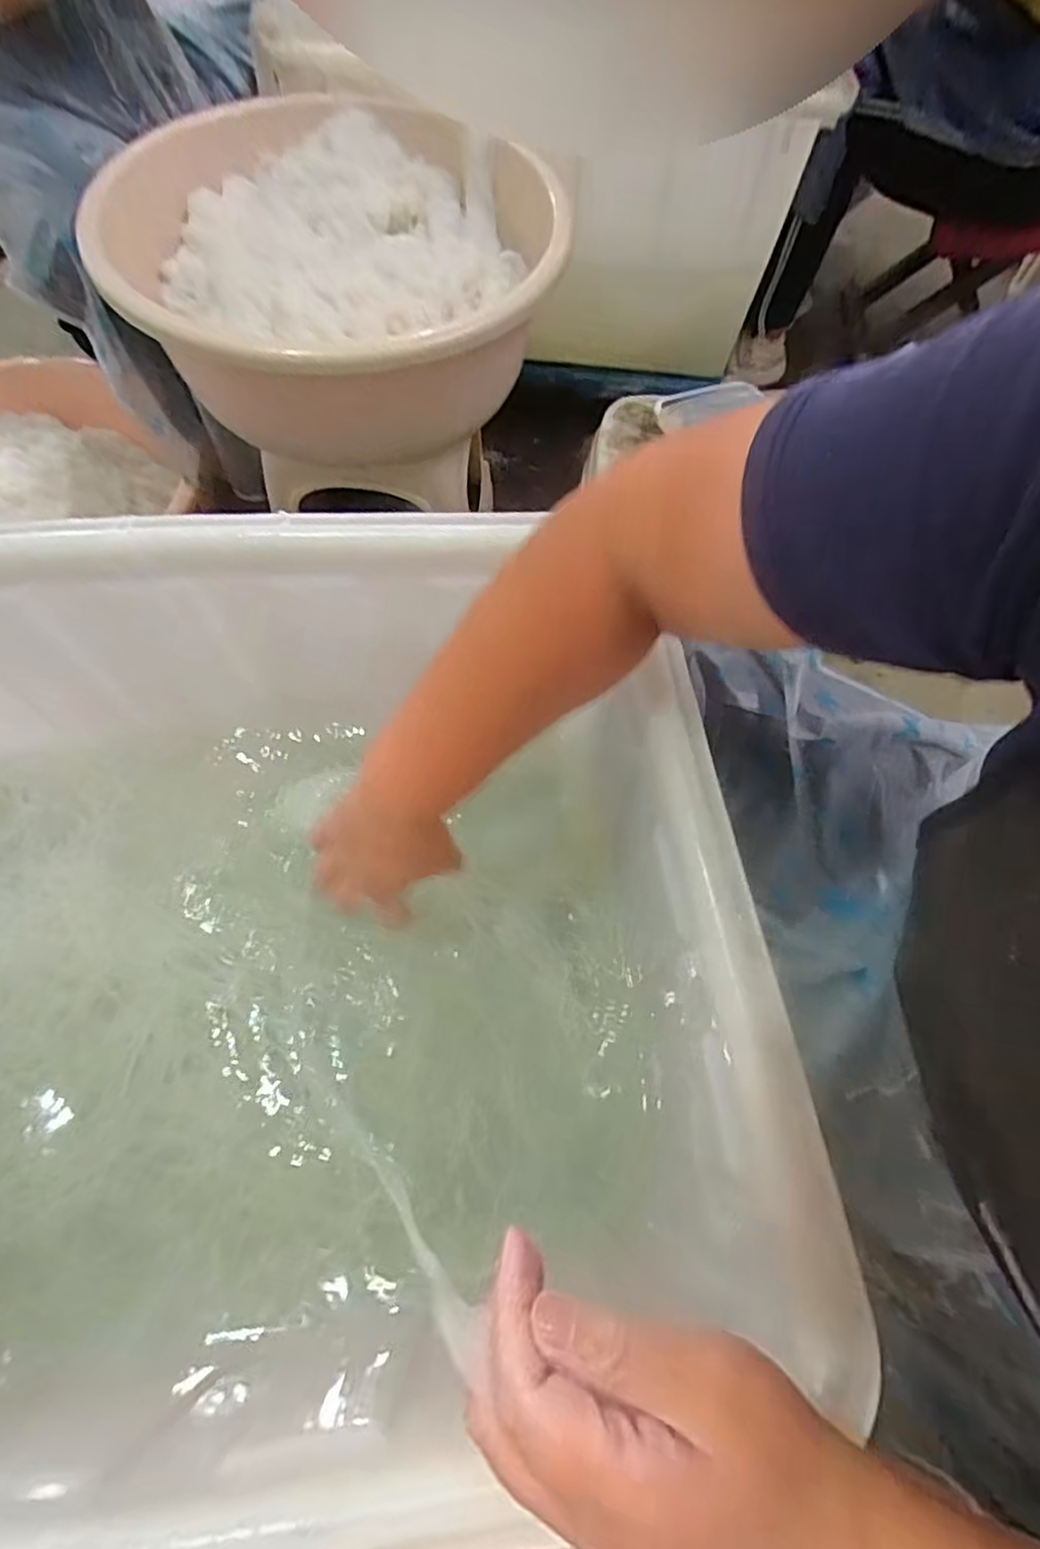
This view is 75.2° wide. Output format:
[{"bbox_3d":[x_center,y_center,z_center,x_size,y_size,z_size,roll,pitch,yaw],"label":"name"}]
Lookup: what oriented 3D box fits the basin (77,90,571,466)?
[{"bbox_3d":[-0.192,-0.519,0.723,0.419,0.154,0.422,1,64,-2],"label":"basin"}]

